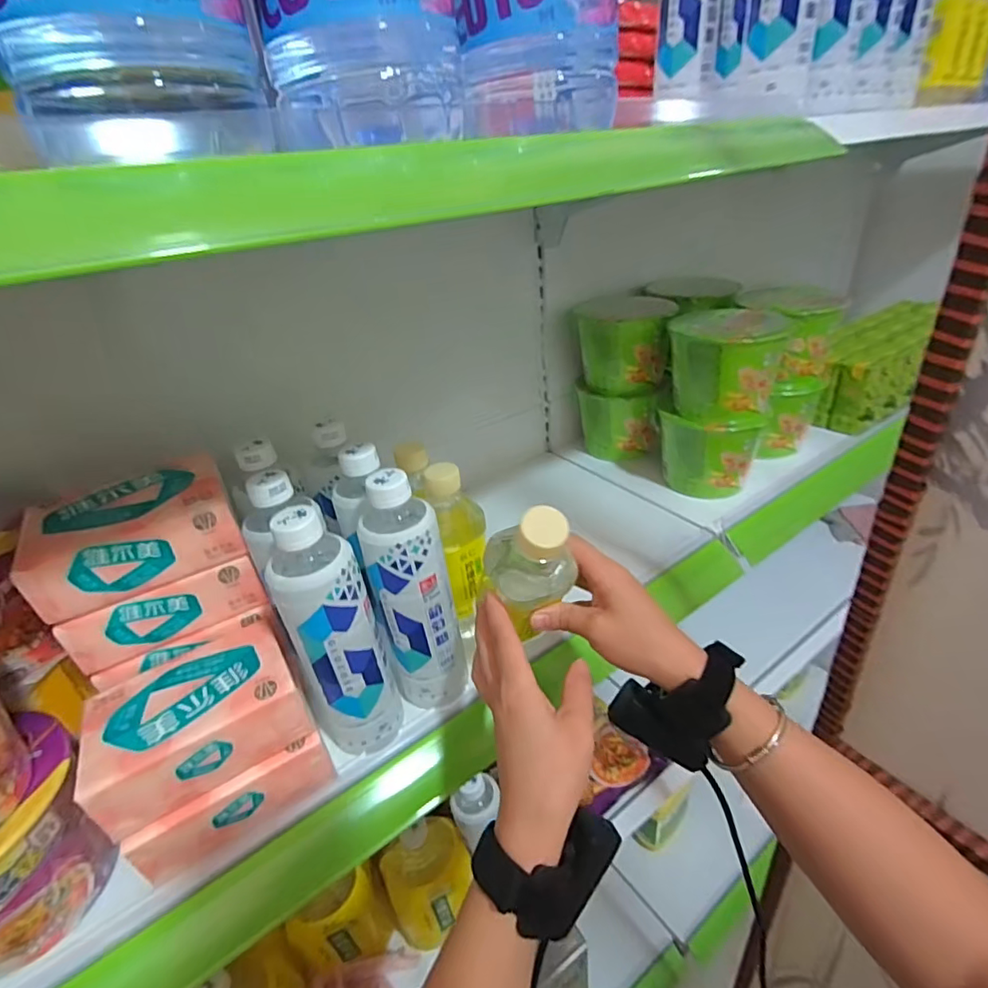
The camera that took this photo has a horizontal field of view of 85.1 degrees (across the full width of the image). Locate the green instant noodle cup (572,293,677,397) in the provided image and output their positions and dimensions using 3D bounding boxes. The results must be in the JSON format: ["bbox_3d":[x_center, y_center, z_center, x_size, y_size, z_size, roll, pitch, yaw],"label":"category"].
[{"bbox_3d":[0.175,-0.204,0.726,0.120,0.120,0.101,1,32,13],"label":"green instant noodle cup"}]

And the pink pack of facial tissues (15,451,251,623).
[{"bbox_3d":[-0.270,0.026,0.407,0.130,0.057,0.092,-23,34,-25],"label":"pink pack of facial tissues"}]

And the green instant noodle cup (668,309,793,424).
[{"bbox_3d":[0.277,-0.157,0.649,0.118,0.097,0.133,9,34,24],"label":"green instant noodle cup"}]

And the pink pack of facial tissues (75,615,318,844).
[{"bbox_3d":[-0.214,0.157,0.391,0.132,0.051,0.097,-23,34,-25],"label":"pink pack of facial tissues"}]

